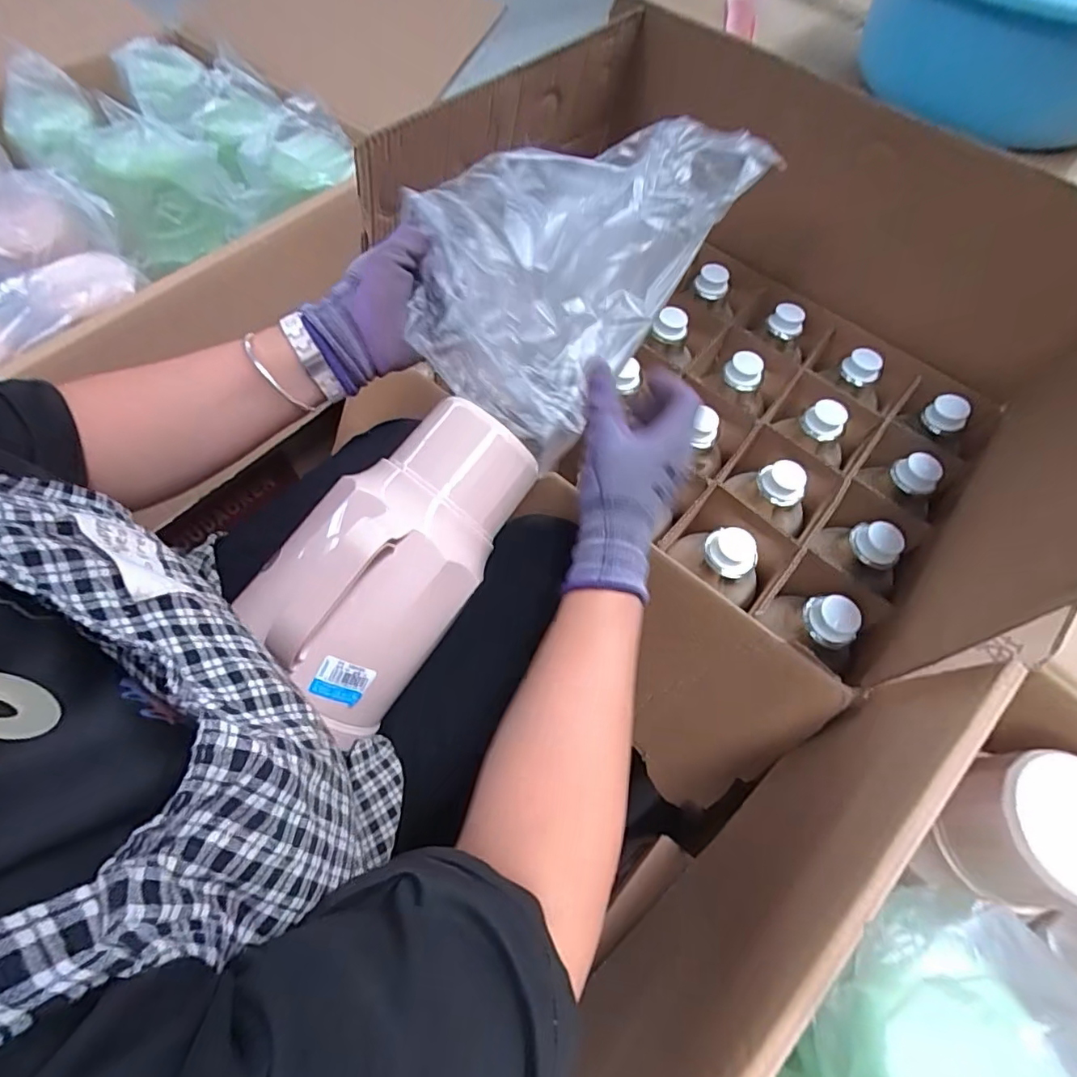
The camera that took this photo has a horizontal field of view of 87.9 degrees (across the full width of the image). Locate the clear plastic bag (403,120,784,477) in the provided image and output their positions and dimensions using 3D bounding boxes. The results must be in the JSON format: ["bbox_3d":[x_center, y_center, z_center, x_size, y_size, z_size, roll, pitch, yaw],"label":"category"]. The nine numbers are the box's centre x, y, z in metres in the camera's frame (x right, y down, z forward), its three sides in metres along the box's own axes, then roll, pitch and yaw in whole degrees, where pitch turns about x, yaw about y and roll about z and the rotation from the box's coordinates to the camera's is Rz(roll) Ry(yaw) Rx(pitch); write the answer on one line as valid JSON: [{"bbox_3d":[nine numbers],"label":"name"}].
[{"bbox_3d":[0.036,-0.243,0.466,0.158,0.120,0.325,33,65,13],"label":"clear plastic bag"}]

